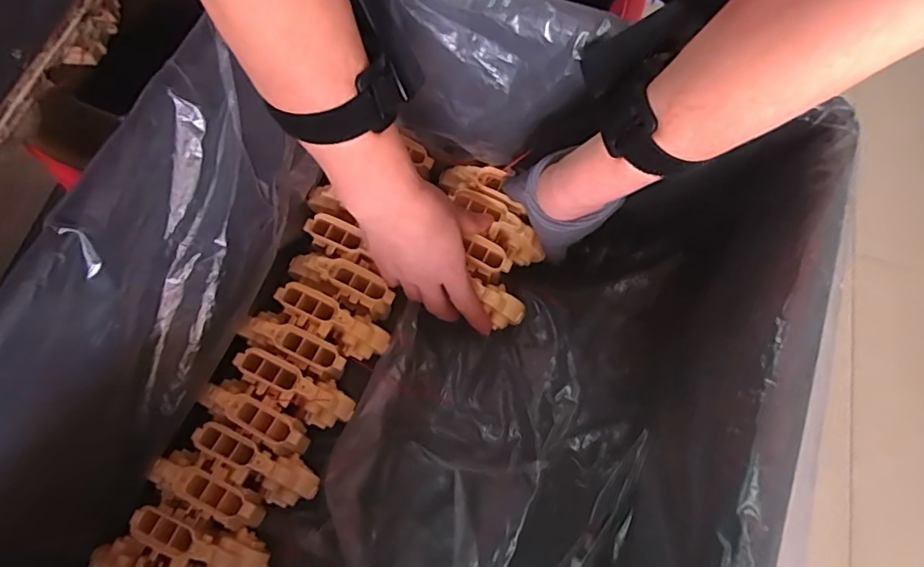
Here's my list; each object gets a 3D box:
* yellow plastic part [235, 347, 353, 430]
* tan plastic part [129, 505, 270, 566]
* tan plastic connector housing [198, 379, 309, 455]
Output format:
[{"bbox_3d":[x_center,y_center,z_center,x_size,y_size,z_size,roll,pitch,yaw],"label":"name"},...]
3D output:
[{"bbox_3d":[-0.144,0.090,0.460,0.106,0.040,0.036,31,72,-7],"label":"yellow plastic part"},{"bbox_3d":[-0.207,0.205,0.420,0.109,0.034,0.041,23,71,-5],"label":"tan plastic part"},{"bbox_3d":[-0.173,0.114,0.455,0.092,0.044,0.033,26,72,10],"label":"tan plastic connector housing"}]

